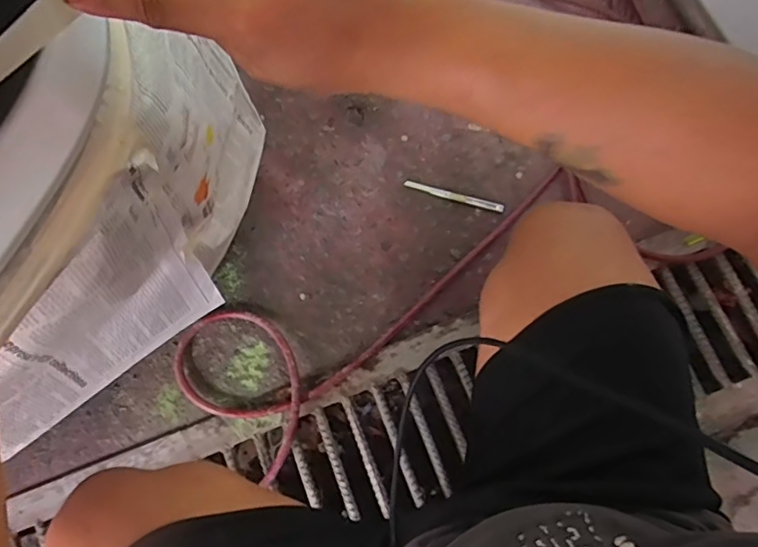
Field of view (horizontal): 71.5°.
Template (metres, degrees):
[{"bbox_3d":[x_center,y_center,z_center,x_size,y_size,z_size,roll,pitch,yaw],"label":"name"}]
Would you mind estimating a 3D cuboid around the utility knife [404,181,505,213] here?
[{"bbox_3d":[0.123,-0.126,0.862,0.164,0.015,0.014,14,75,6],"label":"utility knife"}]

